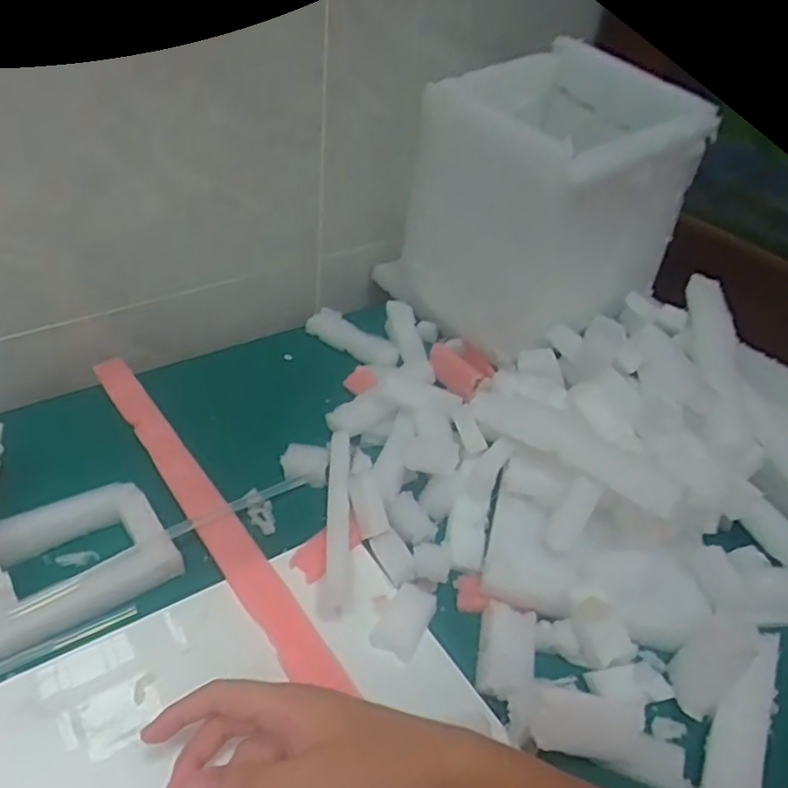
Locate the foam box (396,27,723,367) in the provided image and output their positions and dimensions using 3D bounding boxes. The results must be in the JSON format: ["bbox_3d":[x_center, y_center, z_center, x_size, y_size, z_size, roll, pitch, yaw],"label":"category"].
[{"bbox_3d":[0.152,-0.183,0.681,0.202,0.237,0.212,-18,45,-27],"label":"foam box"}]

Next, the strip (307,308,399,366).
[{"bbox_3d":[-0.042,-0.059,0.731,0.120,0.019,0.035,31,45,27],"label":"strip"}]

